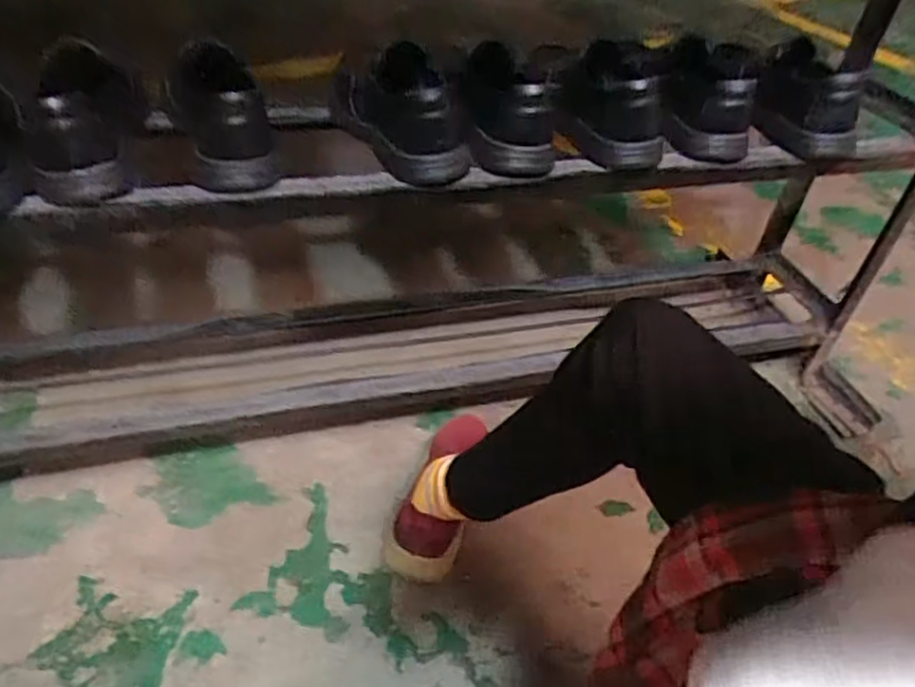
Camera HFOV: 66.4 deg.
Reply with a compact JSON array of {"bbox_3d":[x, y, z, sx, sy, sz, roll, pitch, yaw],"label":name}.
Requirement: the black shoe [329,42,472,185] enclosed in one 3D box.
[{"bbox_3d":[-0.062,-0.252,0.746,0.093,0.084,0.208,-9,44,-17],"label":"black shoe"}]

